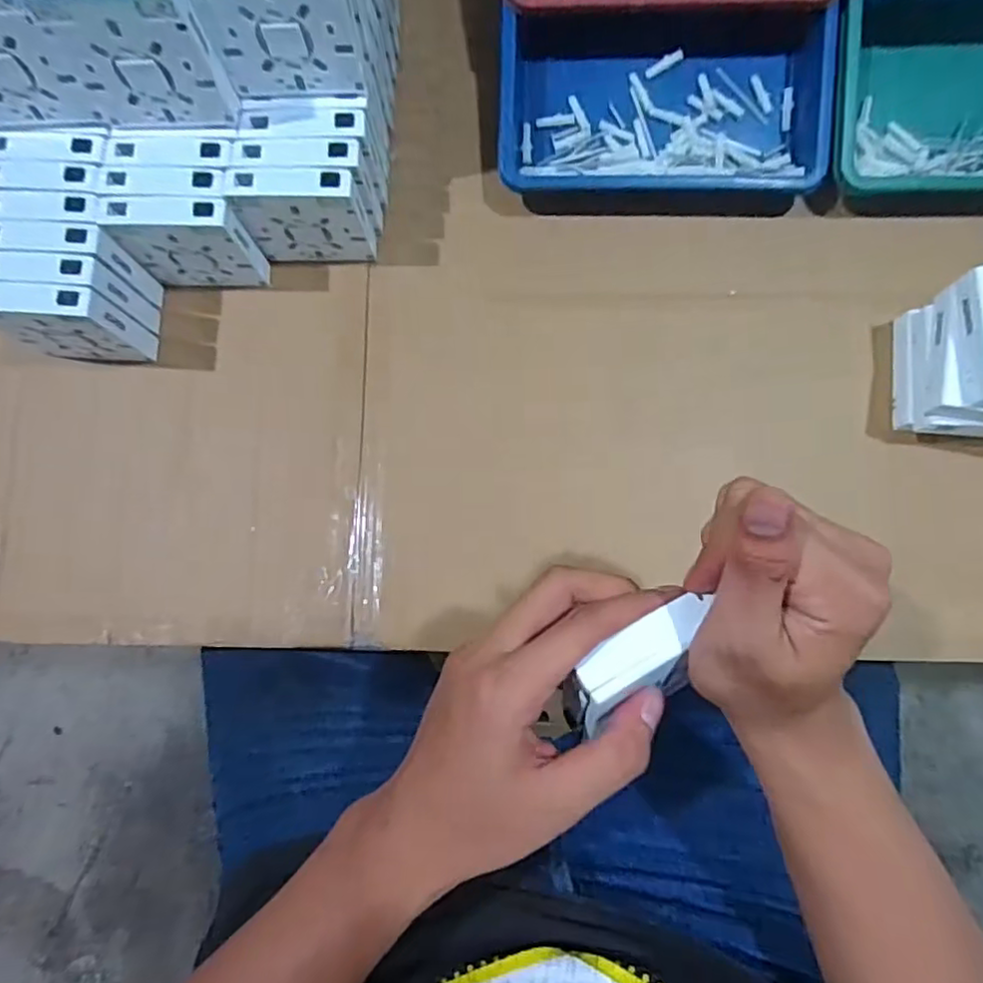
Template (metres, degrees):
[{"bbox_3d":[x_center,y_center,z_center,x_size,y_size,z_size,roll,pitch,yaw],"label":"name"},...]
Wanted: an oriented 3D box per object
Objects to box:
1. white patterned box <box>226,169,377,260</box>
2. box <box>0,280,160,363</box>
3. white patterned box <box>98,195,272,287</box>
[{"bbox_3d":[-0.134,-0.200,0.469,0.085,0.087,0.022,0,82,1],"label":"white patterned box"},{"bbox_3d":[-0.305,-0.120,0.465,0.085,0.098,0.025,5,82,2],"label":"box"},{"bbox_3d":[-0.219,-0.180,0.466,0.087,0.083,0.024,2,82,2],"label":"white patterned box"}]

